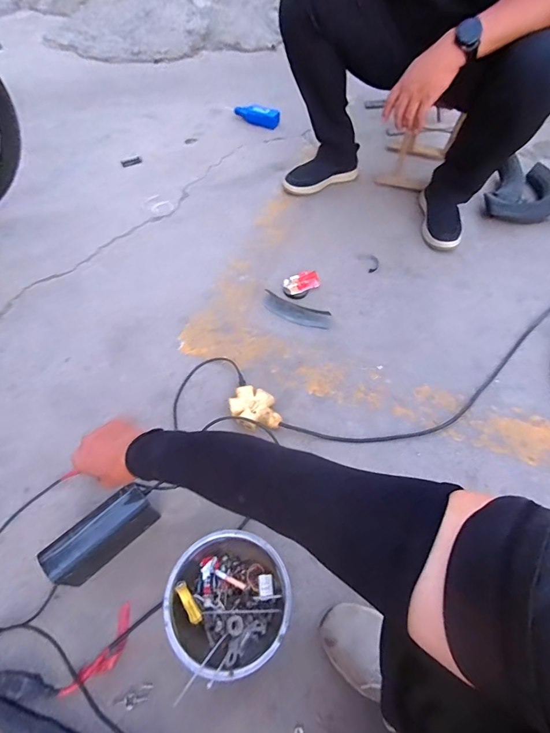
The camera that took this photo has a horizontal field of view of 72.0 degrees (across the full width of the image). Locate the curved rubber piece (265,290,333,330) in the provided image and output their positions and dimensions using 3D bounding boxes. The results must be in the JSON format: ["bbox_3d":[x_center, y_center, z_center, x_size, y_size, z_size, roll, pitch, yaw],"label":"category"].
[{"bbox_3d":[0.054,-0.142,0.980,0.181,0.018,0.059,22,59,12],"label":"curved rubber piece"}]

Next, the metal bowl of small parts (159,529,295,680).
[{"bbox_3d":[-0.070,0.367,0.600,0.186,0.077,0.182,1,57,-1],"label":"metal bowl of small parts"}]

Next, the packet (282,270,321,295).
[{"bbox_3d":[0.075,-0.233,1.028,0.097,0.029,0.048,-20,60,-14],"label":"packet"}]

